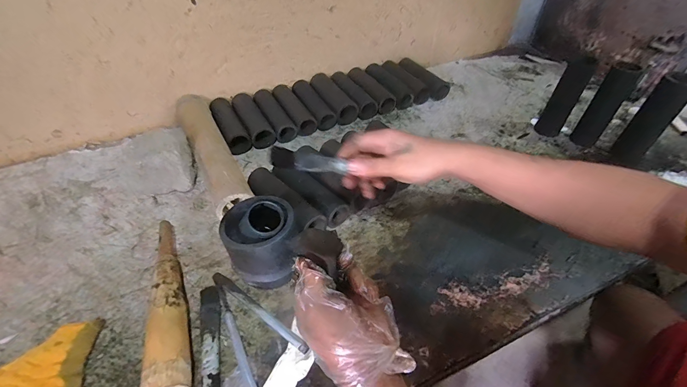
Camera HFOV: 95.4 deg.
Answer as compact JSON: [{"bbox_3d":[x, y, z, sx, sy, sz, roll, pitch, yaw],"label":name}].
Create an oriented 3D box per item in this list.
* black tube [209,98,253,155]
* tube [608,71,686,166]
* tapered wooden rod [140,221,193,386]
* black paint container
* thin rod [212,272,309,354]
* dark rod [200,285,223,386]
[{"bbox_3d":[-0.273,-0.165,0.746,0.057,0.052,0.192,-24,48,-21],"label":"black tube"},{"bbox_3d":[0.626,-0.154,0.632,0.068,0.176,0.056,-28,49,-24],"label":"tube"},{"bbox_3d":[-0.246,0.142,0.451,0.047,0.053,0.279,-15,45,-13],"label":"tapered wooden rod"},{"bbox_3d":[-0.121,0.071,0.460,0.101,0.131,0.095,-1,43,1],"label":"black paint container"},{"bbox_3d":[-0.124,0.164,0.447,0.189,0.012,0.016,26,50,26],"label":"thin rod"},{"bbox_3d":[-0.177,0.193,0.421,0.030,0.013,0.154,-16,45,-14],"label":"dark rod"}]

